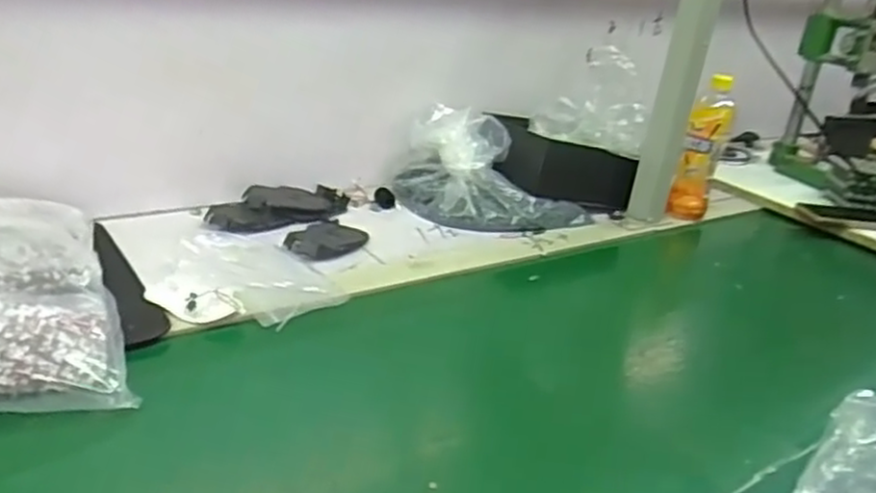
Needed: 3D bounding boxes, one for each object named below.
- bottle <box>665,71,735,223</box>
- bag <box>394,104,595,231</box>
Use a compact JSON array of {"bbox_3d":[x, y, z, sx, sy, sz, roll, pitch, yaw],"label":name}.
[{"bbox_3d":[0.404,-0.149,1.107,0.058,0.200,0.058,16,26,17],"label":"bottle"},{"bbox_3d":[0.084,-0.111,1.045,0.282,0.110,0.177,8,25,1],"label":"bag"}]

